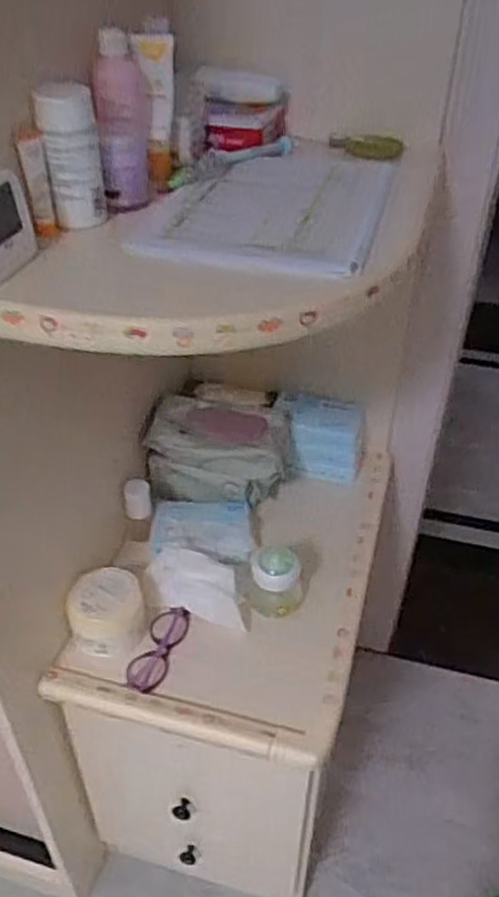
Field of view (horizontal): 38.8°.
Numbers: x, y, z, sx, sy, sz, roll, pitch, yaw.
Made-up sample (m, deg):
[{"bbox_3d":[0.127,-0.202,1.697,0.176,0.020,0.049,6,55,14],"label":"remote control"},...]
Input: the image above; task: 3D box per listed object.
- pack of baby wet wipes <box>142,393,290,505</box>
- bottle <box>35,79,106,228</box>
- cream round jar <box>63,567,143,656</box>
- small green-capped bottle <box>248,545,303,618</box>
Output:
[{"bbox_3d":[-0.045,-0.002,1.059,0.205,0.125,0.108,1,39,0],"label":"pack of baby wet wipes"},{"bbox_3d":[-0.164,-0.274,0.659,0.053,0.120,0.053,-6,40,-8],"label":"bottle"},{"bbox_3d":[-0.177,0.201,0.873,0.089,0.067,0.083,0,39,0],"label":"cream round jar"},{"bbox_3d":[0.035,0.177,0.919,0.066,0.088,0.053,4,39,4],"label":"small green-capped bottle"}]

